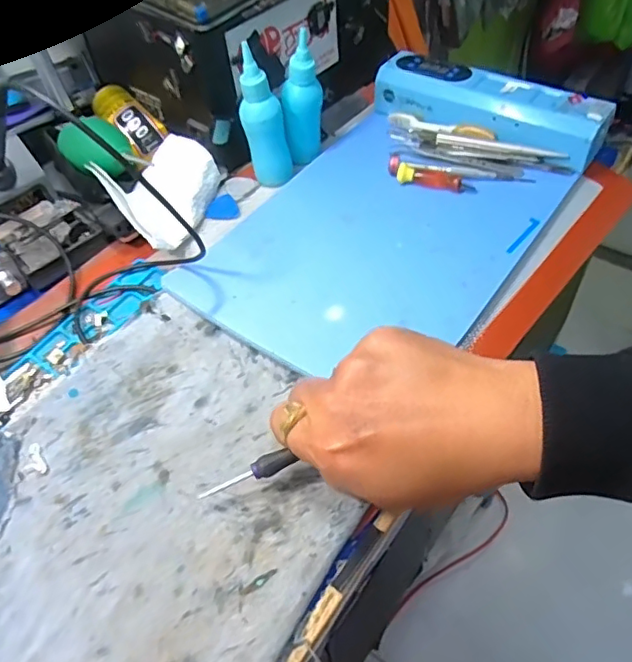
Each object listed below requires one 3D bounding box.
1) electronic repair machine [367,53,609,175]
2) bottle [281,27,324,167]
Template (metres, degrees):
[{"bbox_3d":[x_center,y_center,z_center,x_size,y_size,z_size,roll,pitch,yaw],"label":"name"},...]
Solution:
[{"bbox_3d":[0.152,-0.201,0.508,0.213,0.042,0.055,29,58,26],"label":"electronic repair machine"},{"bbox_3d":[-0.011,-0.200,0.485,0.033,0.107,0.034,-2,50,3],"label":"bottle"}]

